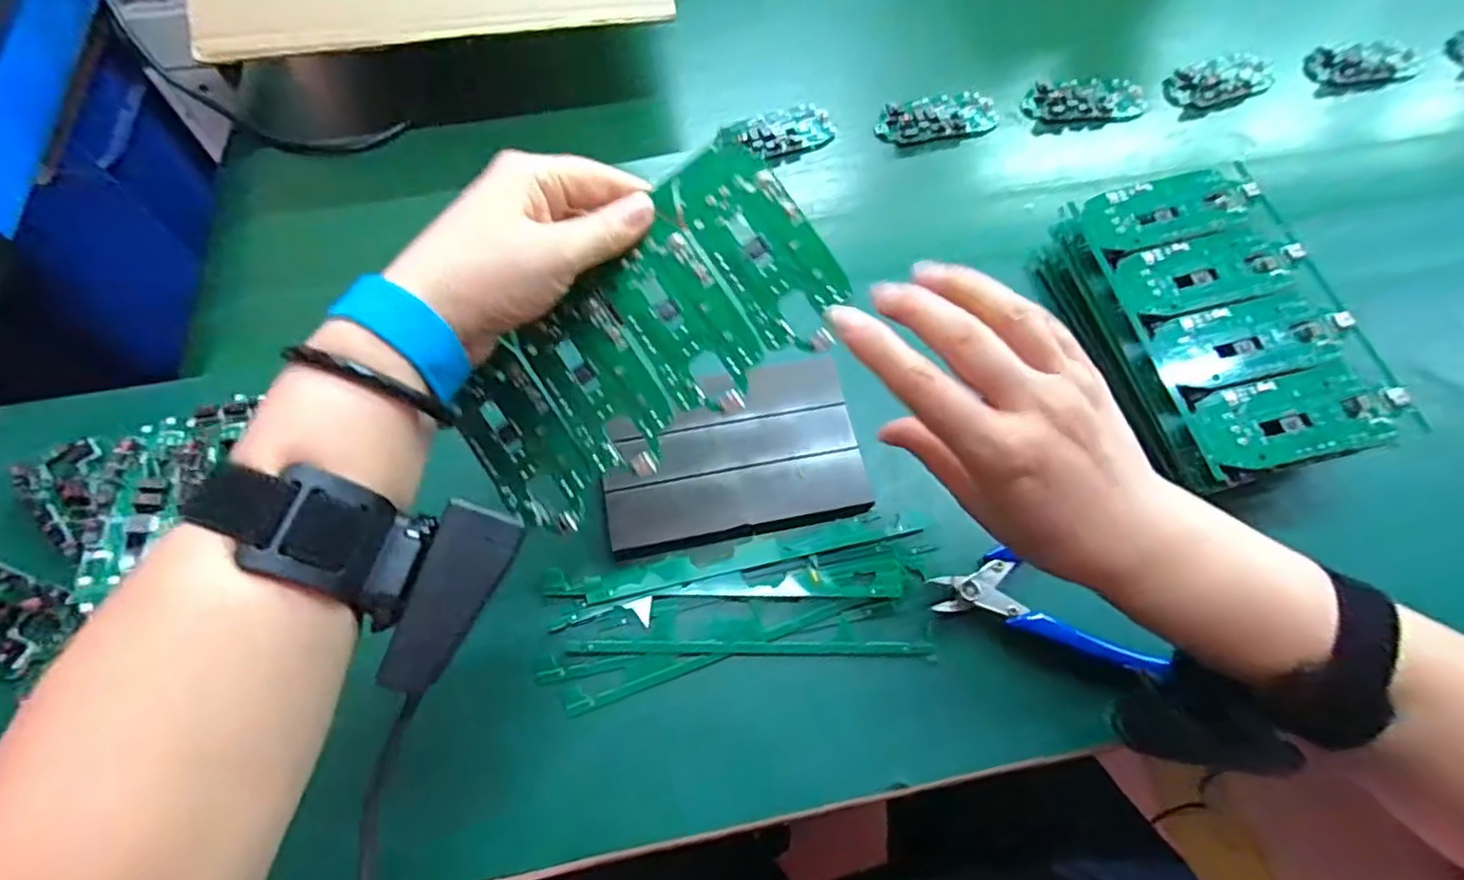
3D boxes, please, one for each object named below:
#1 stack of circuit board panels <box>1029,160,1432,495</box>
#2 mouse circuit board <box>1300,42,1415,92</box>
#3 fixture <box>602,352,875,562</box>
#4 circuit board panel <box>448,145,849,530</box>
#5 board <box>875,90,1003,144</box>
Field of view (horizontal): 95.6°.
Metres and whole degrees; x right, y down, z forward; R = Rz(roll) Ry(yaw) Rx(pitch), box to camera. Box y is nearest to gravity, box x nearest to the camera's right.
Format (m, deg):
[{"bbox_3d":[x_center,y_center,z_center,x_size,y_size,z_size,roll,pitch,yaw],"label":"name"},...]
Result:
[{"bbox_3d":[0.289,-0.067,0.411,0.114,0.076,0.194,-11,64,-6],"label":"stack of circuit board panels"},{"bbox_3d":[0.558,-0.333,0.589,0.090,0.017,0.045,-8,64,-5],"label":"mouse circuit board"},{"bbox_3d":[0.000,0.009,0.383,0.147,0.020,0.092,-12,64,-7],"label":"fixture"},{"bbox_3d":[-0.042,-0.043,0.304,0.186,0.008,0.095,-36,85,6],"label":"circuit board panel"},{"bbox_3d":[0.166,-0.263,0.540,0.100,0.013,0.047,-12,64,-7],"label":"board"}]

